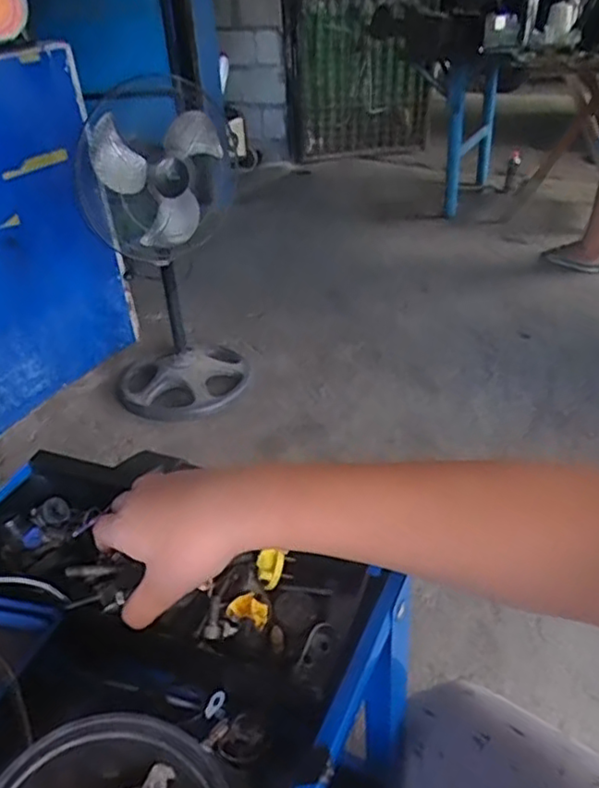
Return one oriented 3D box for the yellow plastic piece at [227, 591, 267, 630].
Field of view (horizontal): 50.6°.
[{"bbox_3d":[-0.033,0.147,0.428,0.022,0.010,0.027,-27,41,-30],"label":"yellow plastic piece"}]

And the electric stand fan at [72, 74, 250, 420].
[{"bbox_3d":[-0.362,-0.354,1.682,0.358,0.793,0.359,17,39,26],"label":"electric stand fan"}]

